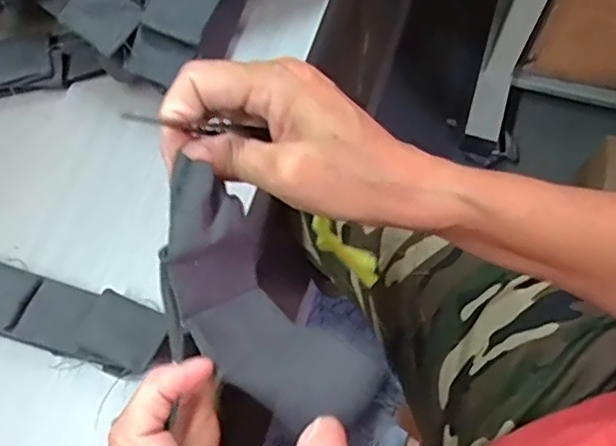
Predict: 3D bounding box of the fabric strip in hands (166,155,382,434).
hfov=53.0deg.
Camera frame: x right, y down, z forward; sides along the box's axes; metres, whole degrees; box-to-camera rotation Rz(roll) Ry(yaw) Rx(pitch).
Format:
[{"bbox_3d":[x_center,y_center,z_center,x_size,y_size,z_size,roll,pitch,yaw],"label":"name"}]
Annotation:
[{"bbox_3d":[-0.027,0.036,0.255,0.054,0.035,0.118,-38,76,-10],"label":"fabric strip in hands"}]

